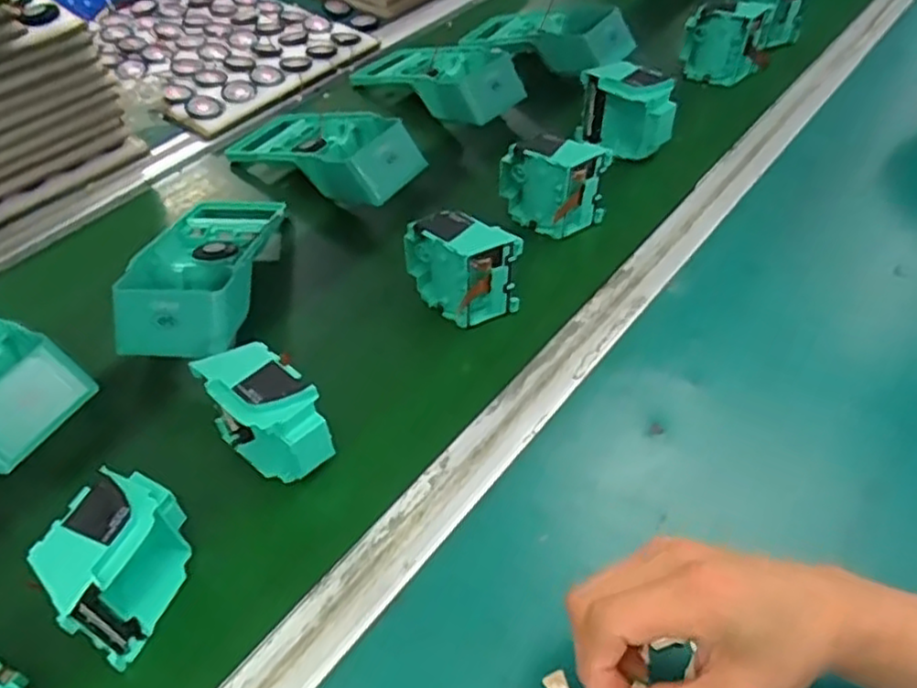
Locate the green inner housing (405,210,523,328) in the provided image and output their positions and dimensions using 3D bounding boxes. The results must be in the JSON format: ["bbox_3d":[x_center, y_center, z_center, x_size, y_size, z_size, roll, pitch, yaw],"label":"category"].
[{"bbox_3d":[0.002,-0.053,0.519,0.041,0.084,0.075,-37,57,-27],"label":"green inner housing"}]

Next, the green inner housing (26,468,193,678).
[{"bbox_3d":[-0.177,0.116,0.371,0.045,0.081,0.078,21,53,19],"label":"green inner housing"}]

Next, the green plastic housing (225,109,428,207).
[{"bbox_3d":[-0.123,-0.180,0.641,0.190,0.048,0.088,26,55,23],"label":"green plastic housing"}]

